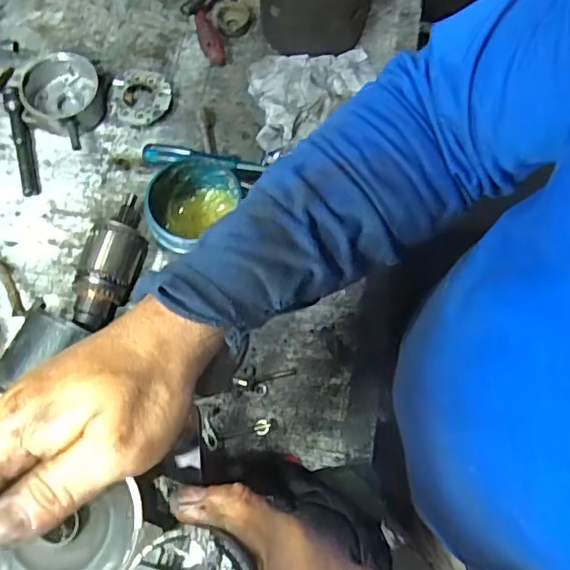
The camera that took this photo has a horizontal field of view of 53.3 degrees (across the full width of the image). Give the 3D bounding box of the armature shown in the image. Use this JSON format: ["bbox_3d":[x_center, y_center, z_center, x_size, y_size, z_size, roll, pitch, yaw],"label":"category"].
[{"bbox_3d":[-0.167,-0.025,0.561,0.051,0.052,0.139,11,71,3],"label":"armature"}]

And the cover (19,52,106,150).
[{"bbox_3d":[-0.239,-0.198,0.621,0.089,0.039,0.115,-25,73,-9],"label":"cover"}]

